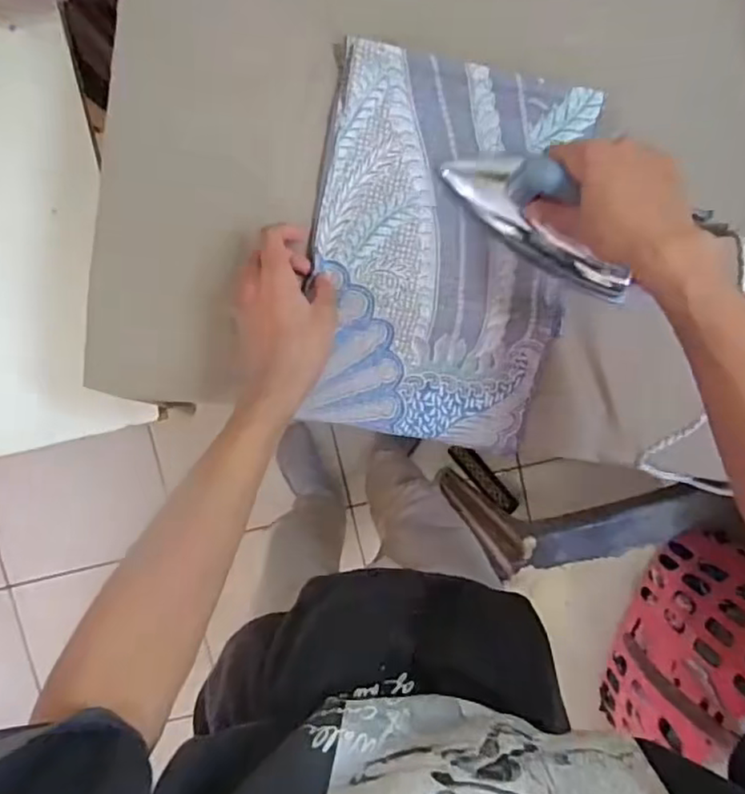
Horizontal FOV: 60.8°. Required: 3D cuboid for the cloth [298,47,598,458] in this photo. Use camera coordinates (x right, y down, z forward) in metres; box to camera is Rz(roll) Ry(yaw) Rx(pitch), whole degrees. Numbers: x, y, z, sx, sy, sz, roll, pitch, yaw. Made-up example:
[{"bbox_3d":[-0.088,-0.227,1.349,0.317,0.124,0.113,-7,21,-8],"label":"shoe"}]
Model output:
[{"bbox_3d":[0.061,-0.127,0.582,0.227,0.020,0.333,10,95,-4],"label":"cloth"}]

